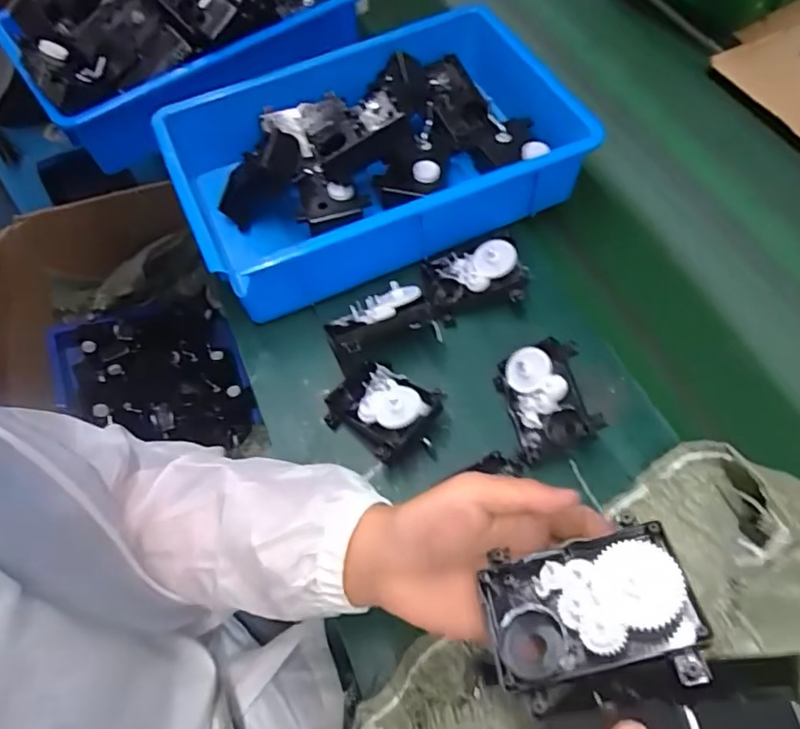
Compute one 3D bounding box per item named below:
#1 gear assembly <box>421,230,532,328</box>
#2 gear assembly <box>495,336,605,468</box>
[{"bbox_3d":[0.078,-0.092,0.598,0.099,0.060,0.078,-10,60,-4],"label":"gear assembly"},{"bbox_3d":[0.133,0.032,0.525,0.064,0.056,0.098,-12,61,-5],"label":"gear assembly"}]

